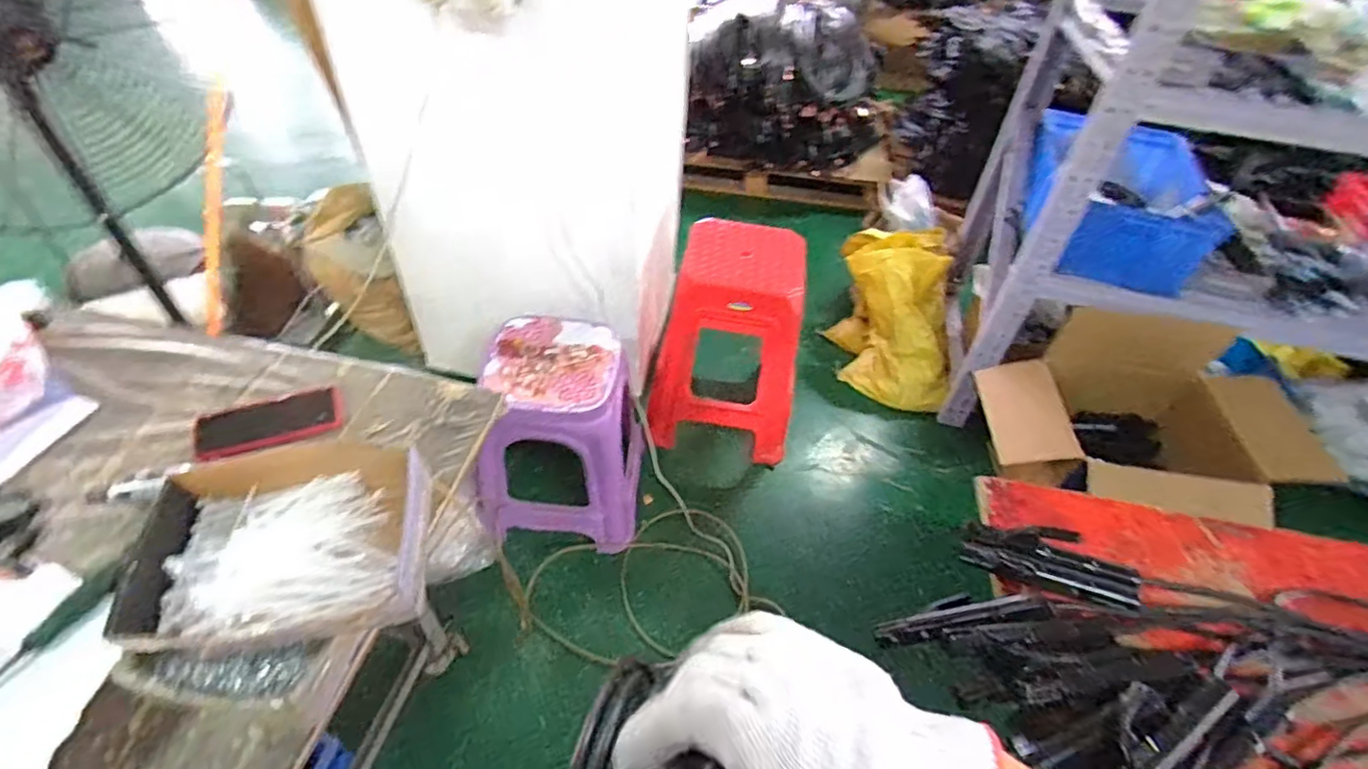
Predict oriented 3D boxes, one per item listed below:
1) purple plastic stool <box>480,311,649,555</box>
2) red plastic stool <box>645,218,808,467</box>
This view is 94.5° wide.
[{"bbox_3d":[-0.285,0.130,1.533,0.349,0.459,0.340,5,45,0],"label":"purple plastic stool"},{"bbox_3d":[0.120,-0.105,1.763,0.394,0.554,0.316,5,45,-1],"label":"red plastic stool"}]

